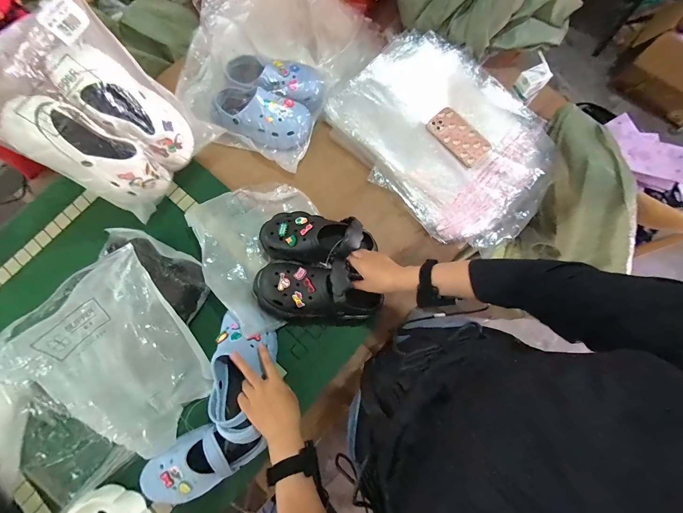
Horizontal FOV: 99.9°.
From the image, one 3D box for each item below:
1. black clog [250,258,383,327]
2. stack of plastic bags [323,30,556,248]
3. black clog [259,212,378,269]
[{"bbox_3d":[-0.050,0.075,0.606,0.262,0.109,0.122,3,76,1],"label":"black clog"},{"bbox_3d":[0.260,-0.305,0.730,0.386,0.083,0.562,-42,80,-10],"label":"stack of plastic bags"},{"bbox_3d":[-0.059,-0.045,0.642,0.245,0.099,0.122,4,75,16],"label":"black clog"}]

